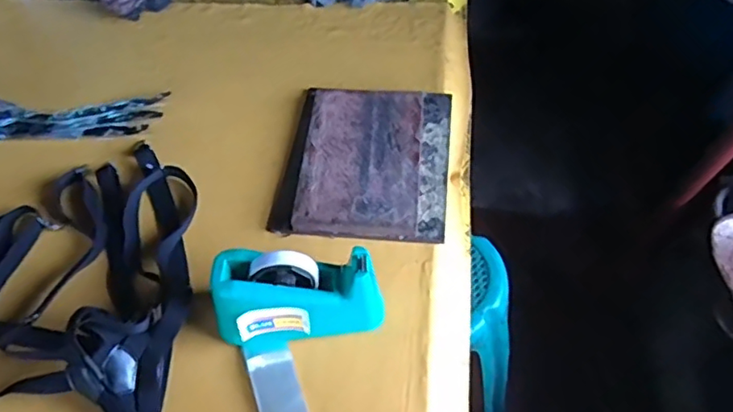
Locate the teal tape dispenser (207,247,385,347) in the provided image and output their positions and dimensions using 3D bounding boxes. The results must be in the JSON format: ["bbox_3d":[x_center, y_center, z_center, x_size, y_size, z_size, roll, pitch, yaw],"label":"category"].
[{"bbox_3d":[-0.080,0.108,0.707,0.203,0.107,0.086,-2,53,-2],"label":"teal tape dispenser"}]

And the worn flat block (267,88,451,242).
[{"bbox_3d":[0.001,-0.074,0.895,0.245,0.042,0.282,5,53,3],"label":"worn flat block"}]

